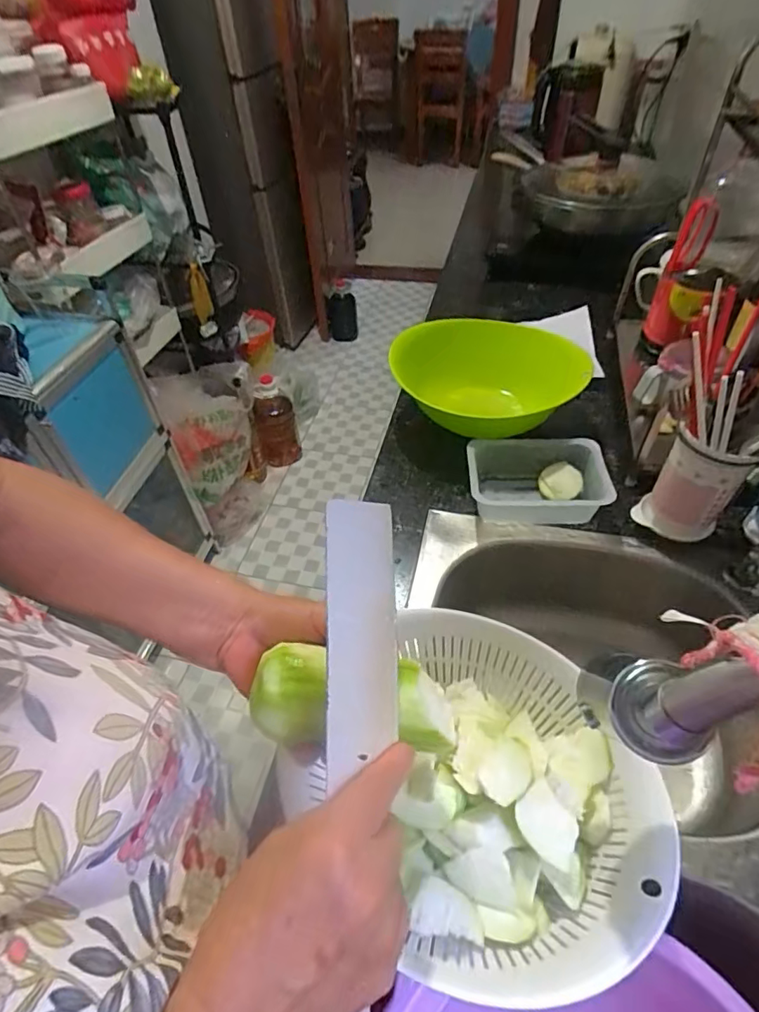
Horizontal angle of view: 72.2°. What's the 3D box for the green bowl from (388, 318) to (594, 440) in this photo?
[{"bbox_3d":[0.162,-0.182,0.808,0.246,0.106,0.248,-2,47,2],"label":"green bowl"}]

